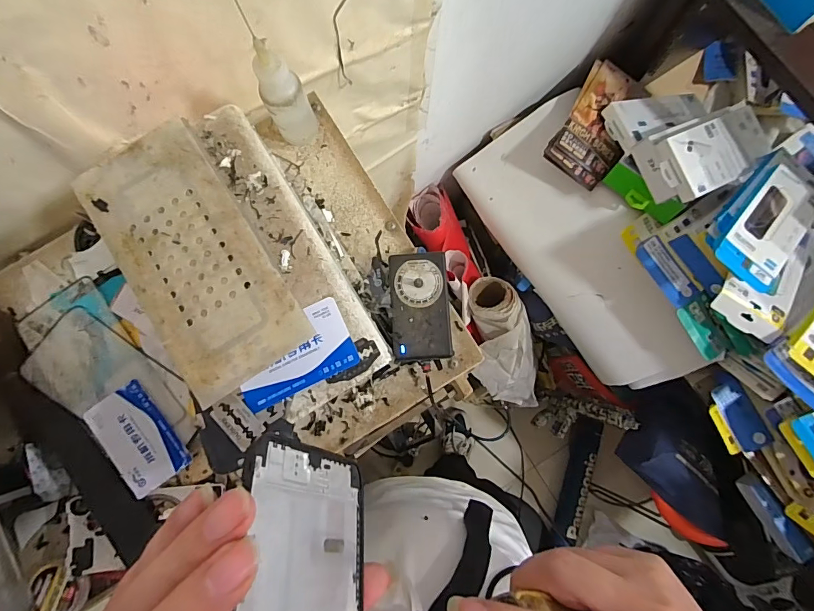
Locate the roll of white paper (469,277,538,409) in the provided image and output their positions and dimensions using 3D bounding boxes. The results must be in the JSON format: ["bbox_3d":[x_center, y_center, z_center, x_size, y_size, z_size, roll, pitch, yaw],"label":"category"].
[{"bbox_3d":[0.233,0.135,0.999,0.146,0.101,0.421,-24,124,-4],"label":"roll of white paper"}]

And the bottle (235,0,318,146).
[{"bbox_3d":[-0.099,-0.170,0.337,0.033,0.126,0.026,-22,81,-4],"label":"bottle"}]

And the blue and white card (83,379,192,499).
[{"bbox_3d":[-0.225,0.111,0.348,0.052,0.005,0.083,-36,90,-4],"label":"blue and white card"}]

